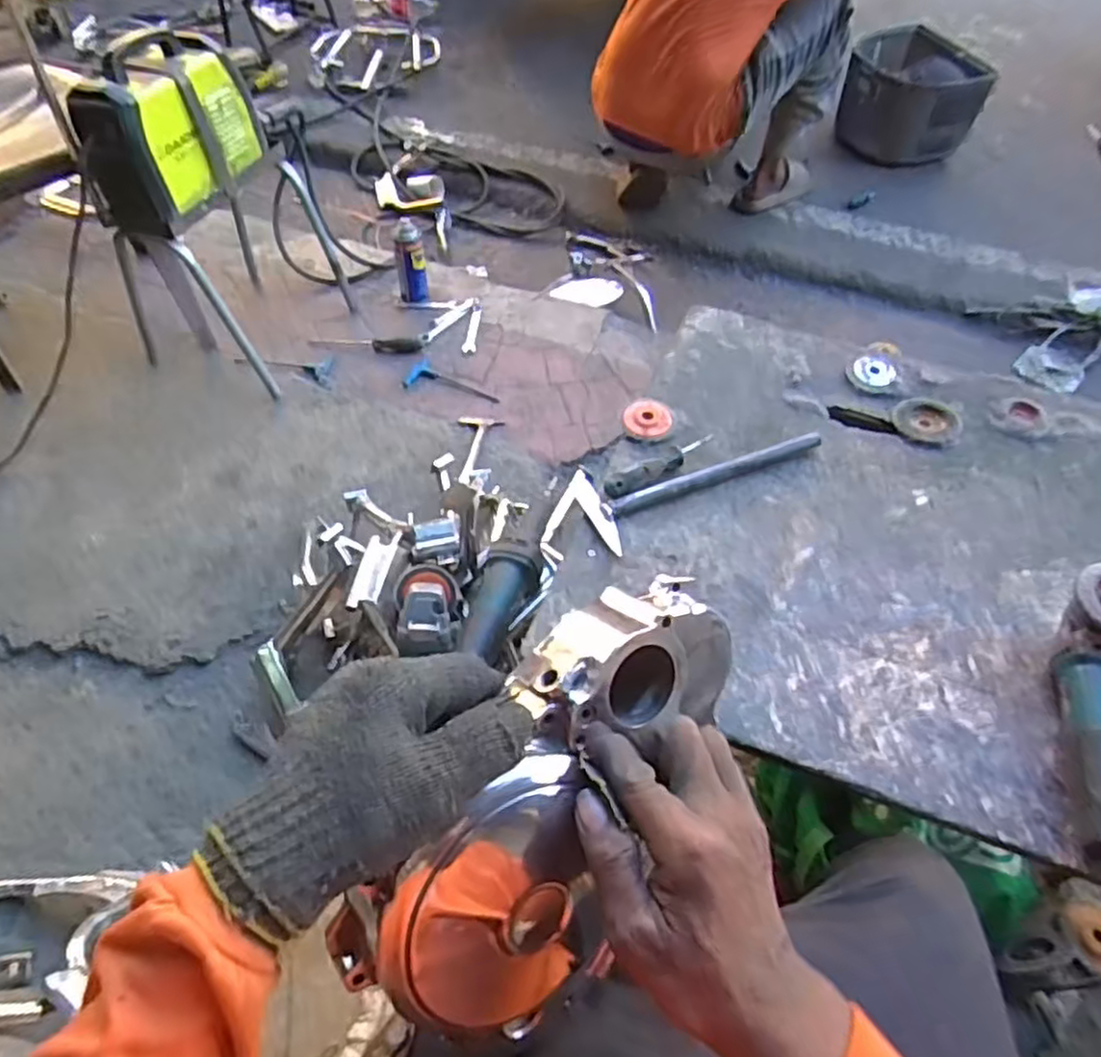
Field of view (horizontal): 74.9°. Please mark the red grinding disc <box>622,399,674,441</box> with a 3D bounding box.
[{"bbox_3d":[0.124,-0.137,0.920,0.062,0.008,0.063,-7,61,13],"label":"red grinding disc"}]

